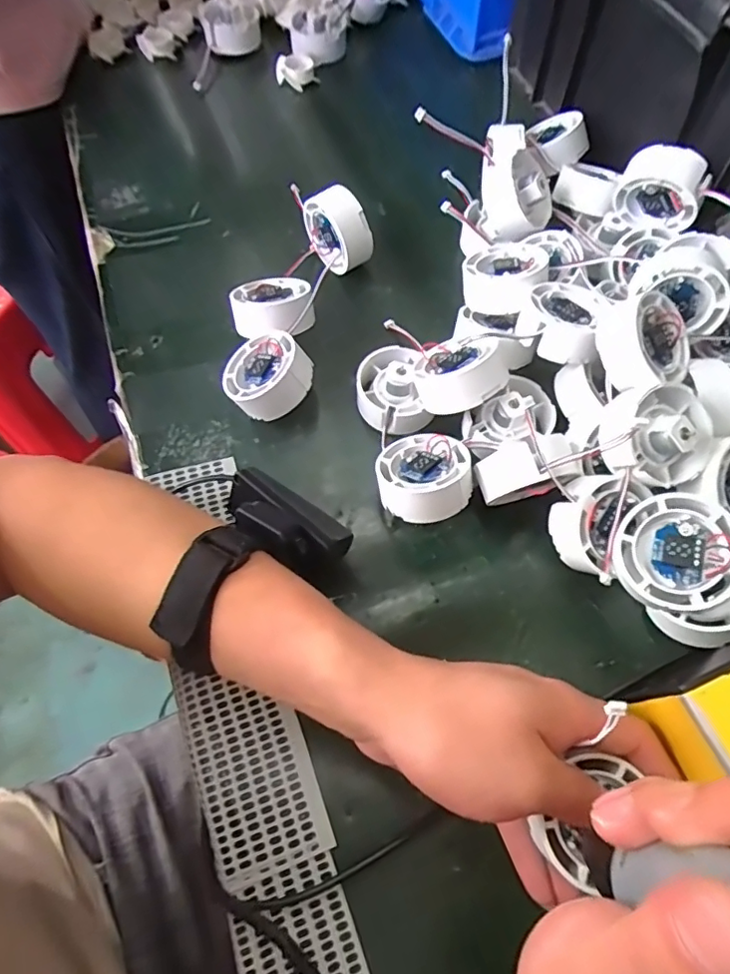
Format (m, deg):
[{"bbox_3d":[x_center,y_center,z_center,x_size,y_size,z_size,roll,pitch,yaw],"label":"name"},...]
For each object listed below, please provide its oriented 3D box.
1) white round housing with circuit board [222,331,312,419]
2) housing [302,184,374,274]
[{"bbox_3d":[-0.062,-0.070,0.356,0.052,0.025,0.052,-12,61,22],"label":"white round housing with circuit board"},{"bbox_3d":[-0.020,-0.188,0.404,0.028,0.055,0.047,-39,69,-14],"label":"housing"}]

